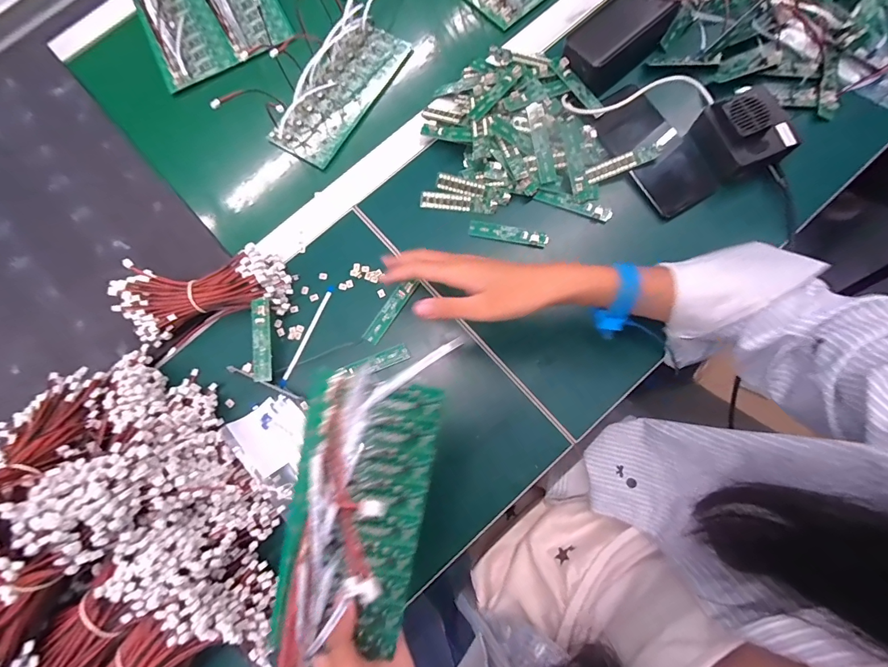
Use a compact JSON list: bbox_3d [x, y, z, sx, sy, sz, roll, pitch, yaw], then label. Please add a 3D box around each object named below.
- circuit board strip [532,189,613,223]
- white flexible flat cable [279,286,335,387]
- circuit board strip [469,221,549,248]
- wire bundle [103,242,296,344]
[{"bbox_3d":[0.141,-0.141,0.449,0.084,0.009,0.016,22,105,9],"label":"circuit board strip"},{"bbox_3d":[-0.148,0.002,0.448,0.008,0.009,0.119,22,80,5],"label":"white flexible flat cable"},{"bbox_3d":[0.070,-0.109,0.450,0.085,0.009,0.019,12,91,11],"label":"circuit board strip"},{"bbox_3d":[-0.254,-0.048,0.439,0.169,0.049,0.085,-15,78,-1],"label":"wire bundle"}]

